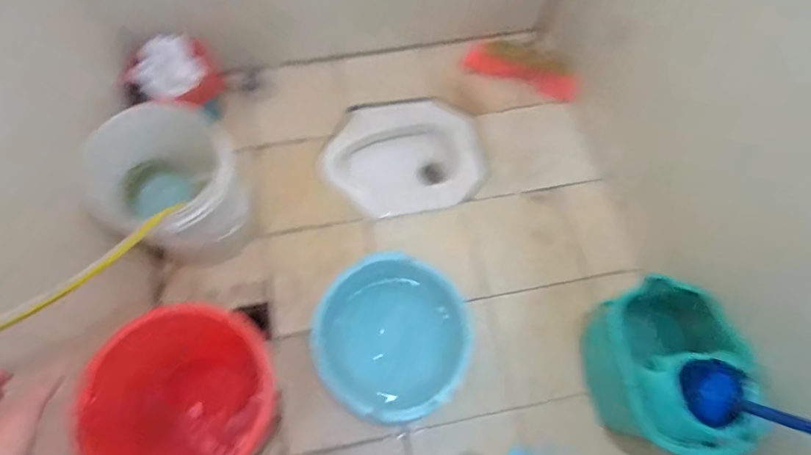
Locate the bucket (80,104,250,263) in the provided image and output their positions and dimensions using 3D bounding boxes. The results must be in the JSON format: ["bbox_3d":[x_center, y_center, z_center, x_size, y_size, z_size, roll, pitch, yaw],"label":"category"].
[{"bbox_3d":[-0.577,-0.107,1.193,0.344,0.339,0.326,1,71,-2],"label":"bucket"}]

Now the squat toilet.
[{"bbox_3d":[-0.015,-0.236,1.546,0.509,0.161,0.350,-3,71,-3],"label":"squat toilet"}]

